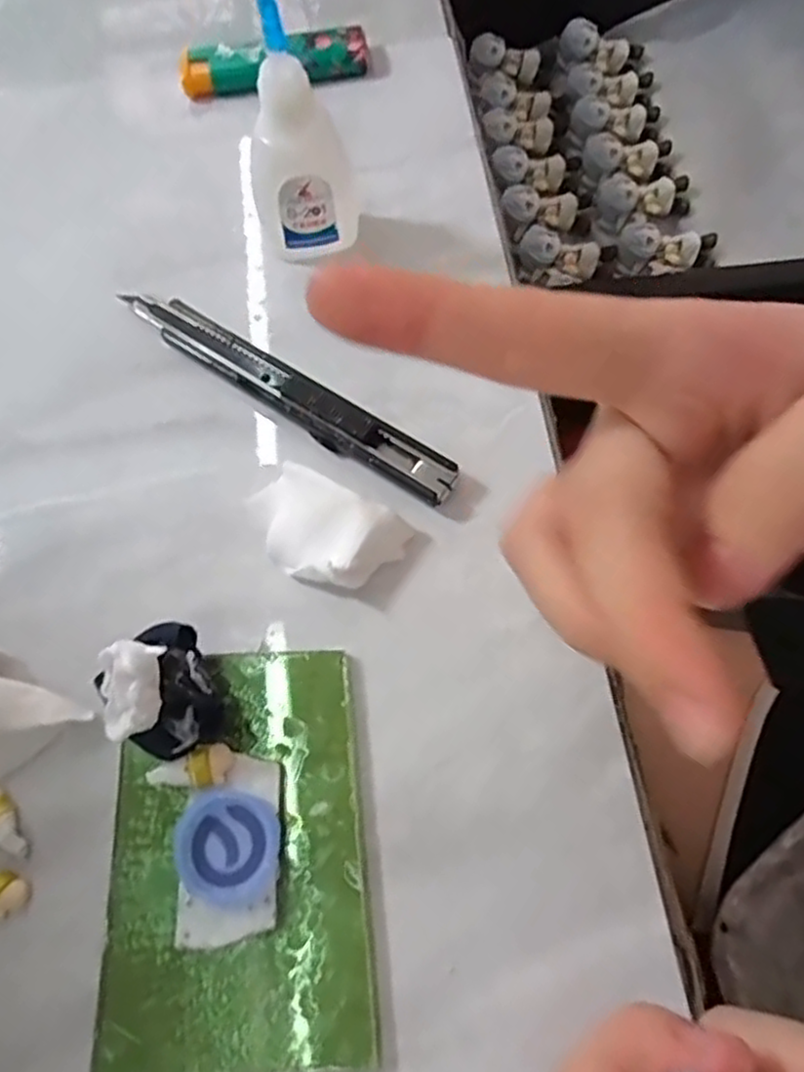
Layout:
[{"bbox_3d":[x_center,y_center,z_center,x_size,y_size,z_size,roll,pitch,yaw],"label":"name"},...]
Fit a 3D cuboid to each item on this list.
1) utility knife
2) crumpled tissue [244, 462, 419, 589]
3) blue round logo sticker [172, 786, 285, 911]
[{"bbox_3d":[-0.040,-0.049,0.236,0.135,0.010,0.017,33,74,14],"label":"utility knife"},{"bbox_3d":[-0.025,-0.002,0.214,0.049,0.014,0.030,28,72,12],"label":"crumpled tissue"},{"bbox_3d":[-0.045,0.081,0.181,0.029,0.006,0.026,35,74,14],"label":"blue round logo sticker"}]

